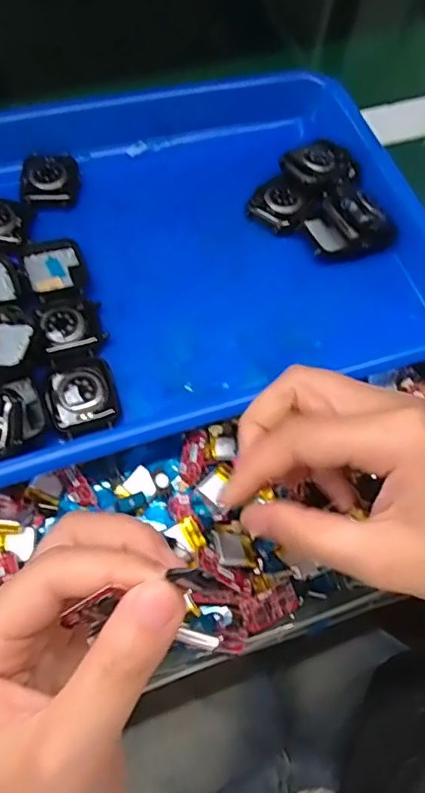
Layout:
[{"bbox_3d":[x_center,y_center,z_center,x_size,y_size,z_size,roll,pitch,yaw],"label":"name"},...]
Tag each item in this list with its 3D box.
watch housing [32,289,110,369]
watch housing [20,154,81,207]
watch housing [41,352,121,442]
[{"bbox_3d":[-0.080,-0.039,0.307,0.036,0.012,0.038,-21,67,-12],"label":"watch housing"},{"bbox_3d":[-0.106,-0.142,0.354,0.036,0.010,0.041,-5,65,-5],"label":"watch housing"},{"bbox_3d":[-0.071,-0.002,0.292,0.036,0.009,0.044,-18,67,-11],"label":"watch housing"}]

